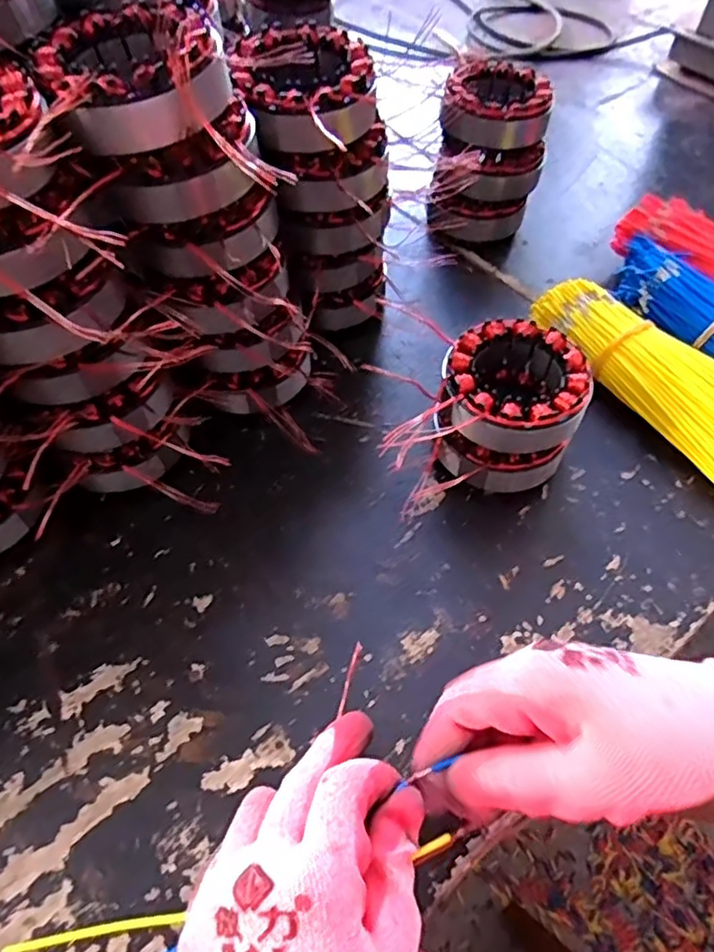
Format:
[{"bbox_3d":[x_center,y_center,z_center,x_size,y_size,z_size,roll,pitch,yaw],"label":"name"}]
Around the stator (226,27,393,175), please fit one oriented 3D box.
[{"bbox_3d":[-0.027,-0.222,0.375,0.085,0.046,0.085,1,56,-2],"label":"stator"}]

